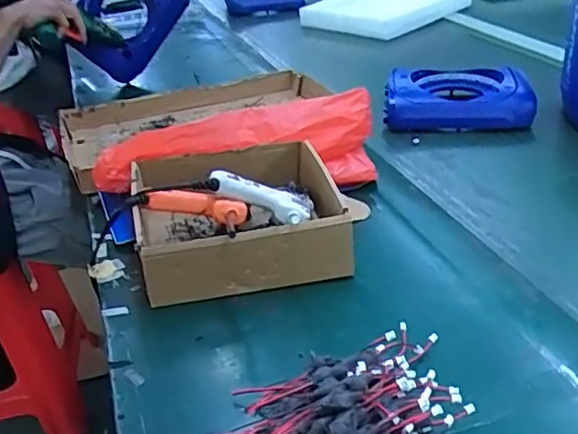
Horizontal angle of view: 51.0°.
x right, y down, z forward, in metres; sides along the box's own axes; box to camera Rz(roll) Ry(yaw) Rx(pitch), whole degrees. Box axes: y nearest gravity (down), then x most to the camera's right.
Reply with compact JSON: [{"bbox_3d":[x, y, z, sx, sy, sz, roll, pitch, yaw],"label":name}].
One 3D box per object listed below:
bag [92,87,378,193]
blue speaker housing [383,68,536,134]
[{"bbox_3d":[-0.060,-0.070,0.765,0.358,0.121,0.069,-10,31,-11],"label":"bag"},{"bbox_3d":[0.275,-0.197,0.987,0.231,0.074,0.142,5,32,13],"label":"blue speaker housing"}]

